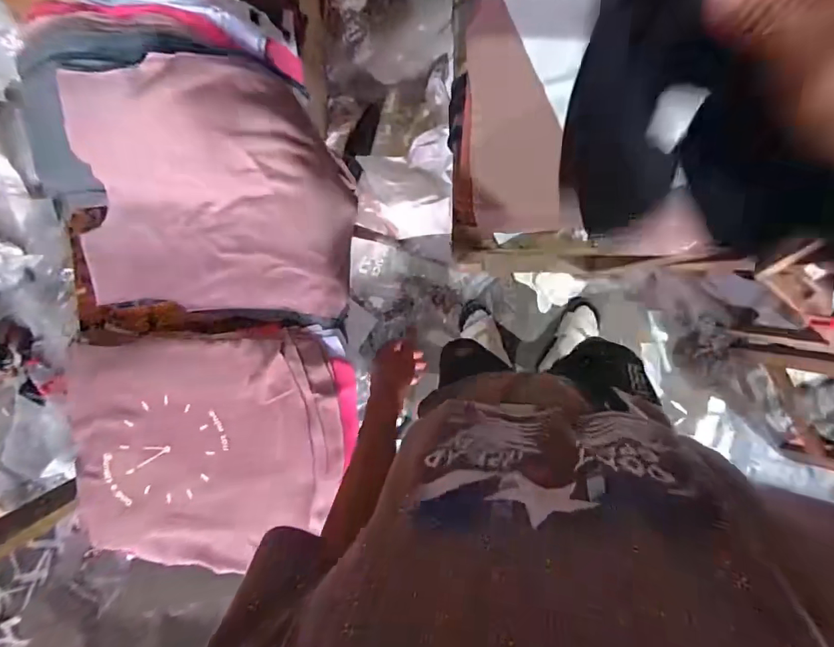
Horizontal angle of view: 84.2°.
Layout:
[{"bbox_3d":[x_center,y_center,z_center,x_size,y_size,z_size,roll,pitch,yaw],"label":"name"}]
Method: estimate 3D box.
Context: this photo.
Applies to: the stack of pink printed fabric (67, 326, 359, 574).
[{"bbox_3d":[-0.332,0.200,0.747,0.469,0.061,0.364,-3,94,8],"label":"stack of pink printed fabric"}]

